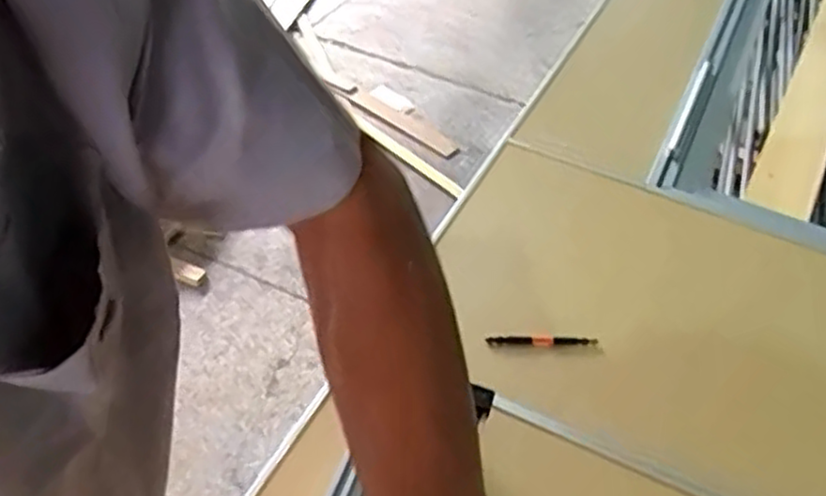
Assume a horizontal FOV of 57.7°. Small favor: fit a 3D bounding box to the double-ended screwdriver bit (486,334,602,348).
[{"bbox_3d":[0.111,0.079,0.647,0.096,0.012,0.012,2,45,-4],"label":"double-ended screwdriver bit"}]

